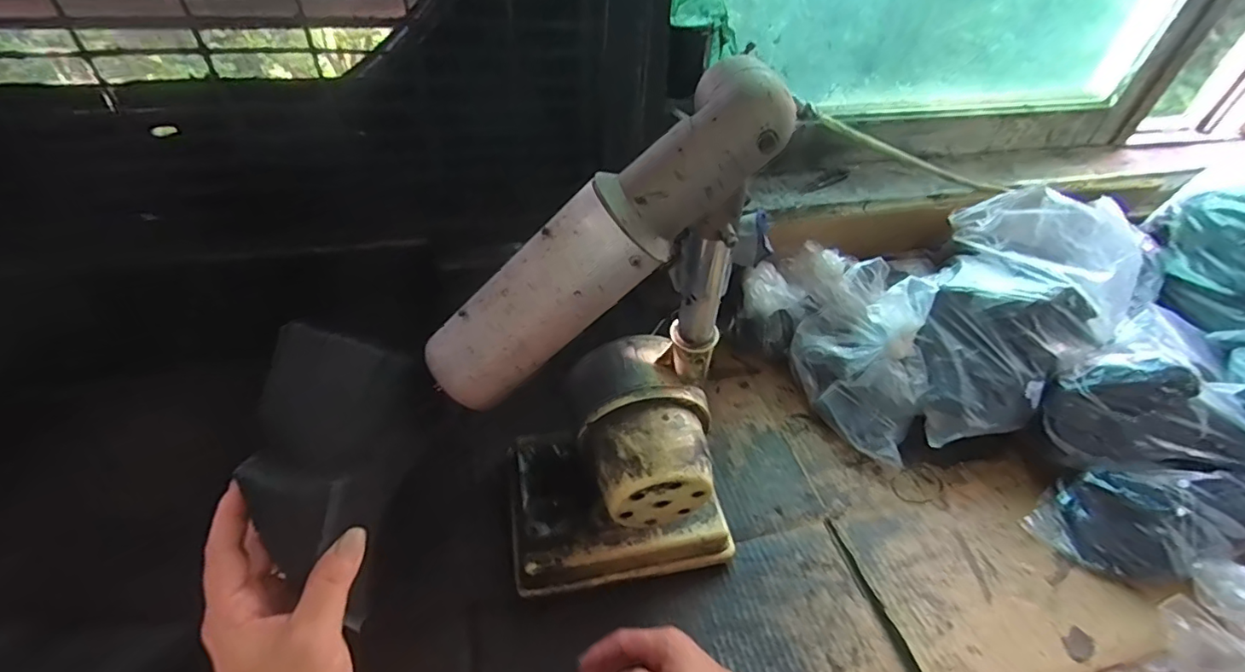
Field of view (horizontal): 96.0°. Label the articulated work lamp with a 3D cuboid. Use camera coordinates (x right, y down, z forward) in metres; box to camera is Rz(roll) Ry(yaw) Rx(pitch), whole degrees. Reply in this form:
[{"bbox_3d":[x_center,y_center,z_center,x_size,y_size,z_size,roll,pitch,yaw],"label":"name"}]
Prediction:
[{"bbox_3d":[-0.015,0.044,0.440,0.228,0.460,0.136,-5,46,-10],"label":"articulated work lamp"}]

